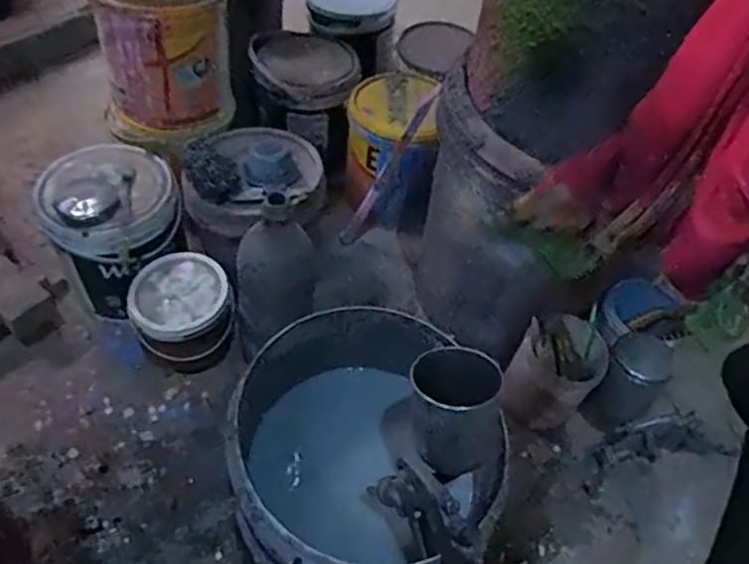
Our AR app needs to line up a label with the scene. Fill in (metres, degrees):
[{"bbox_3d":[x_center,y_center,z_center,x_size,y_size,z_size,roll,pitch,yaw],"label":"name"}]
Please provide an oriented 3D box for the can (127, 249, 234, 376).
[{"bbox_3d":[-0.262,0.043,0.875,0.126,0.120,0.129,2,52,-3],"label":"can"}]

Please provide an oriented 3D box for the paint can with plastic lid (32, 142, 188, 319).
[{"bbox_3d":[-0.368,-0.075,0.918,0.169,0.180,0.179,2,52,-3],"label":"paint can with plastic lid"}]

